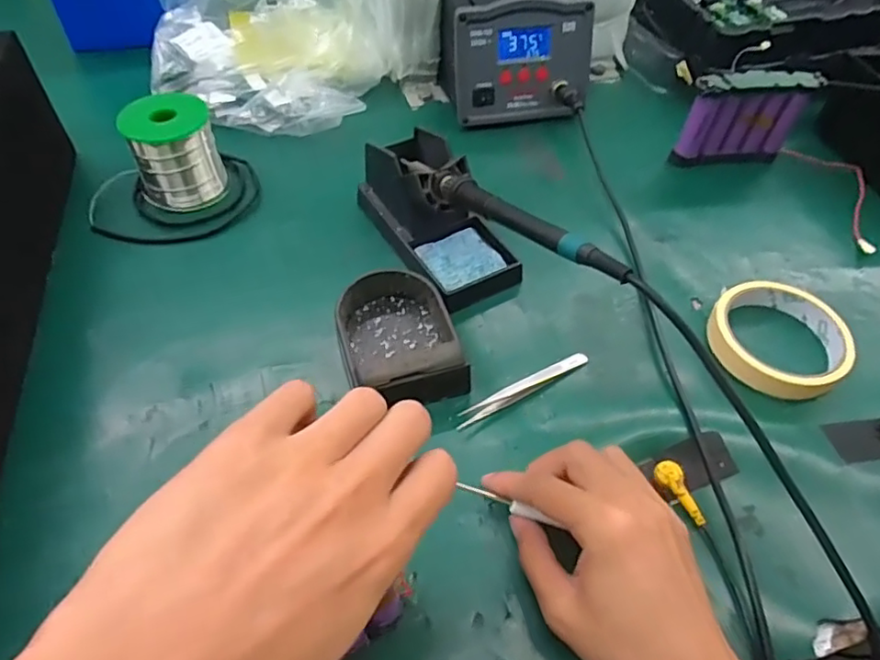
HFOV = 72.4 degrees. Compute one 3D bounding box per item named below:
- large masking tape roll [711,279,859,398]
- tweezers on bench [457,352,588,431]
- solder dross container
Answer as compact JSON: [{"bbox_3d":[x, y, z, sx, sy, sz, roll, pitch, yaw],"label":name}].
[{"bbox_3d":[0.234,0.005,0.416,0.085,0.025,0.087,1,51,-2],"label":"large masking tape roll"},{"bbox_3d":[0.056,0.038,0.403,0.104,0.005,0.012,-24,56,-20],"label":"tweezers on bench"},{"bbox_3d":[-0.031,0.001,0.411,0.074,0.037,0.101,-12,52,-12],"label":"solder dross container"}]

